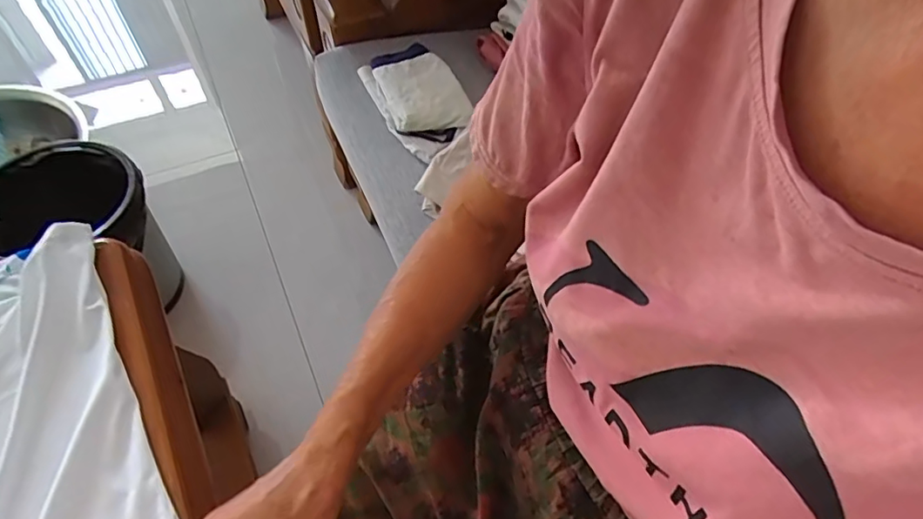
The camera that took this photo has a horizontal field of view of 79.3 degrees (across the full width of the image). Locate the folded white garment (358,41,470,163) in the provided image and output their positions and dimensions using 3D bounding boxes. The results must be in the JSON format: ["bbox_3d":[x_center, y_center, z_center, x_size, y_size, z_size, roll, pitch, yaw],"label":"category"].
[{"bbox_3d":[-0.048,-0.190,0.654,0.091,0.044,0.145,-25,59,-18],"label":"folded white garment"}]

